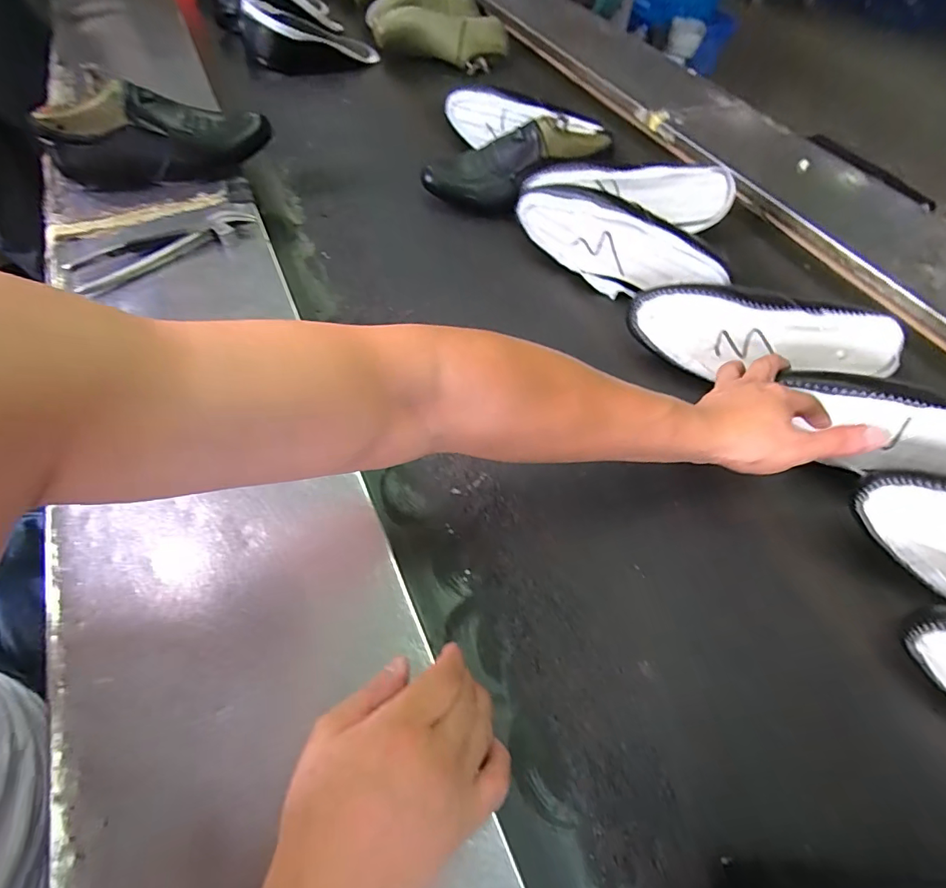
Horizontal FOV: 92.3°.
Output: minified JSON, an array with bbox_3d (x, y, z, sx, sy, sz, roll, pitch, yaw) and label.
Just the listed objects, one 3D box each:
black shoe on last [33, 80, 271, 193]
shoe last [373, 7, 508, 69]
[{"bbox_3d":[-0.411,-0.404,0.599,0.260,0.084,0.081,-19,61,-15],"label":"black shoe on last"},{"bbox_3d":[-0.066,-0.864,0.960,0.271,0.062,0.115,16,58,7],"label":"shoe last"}]

